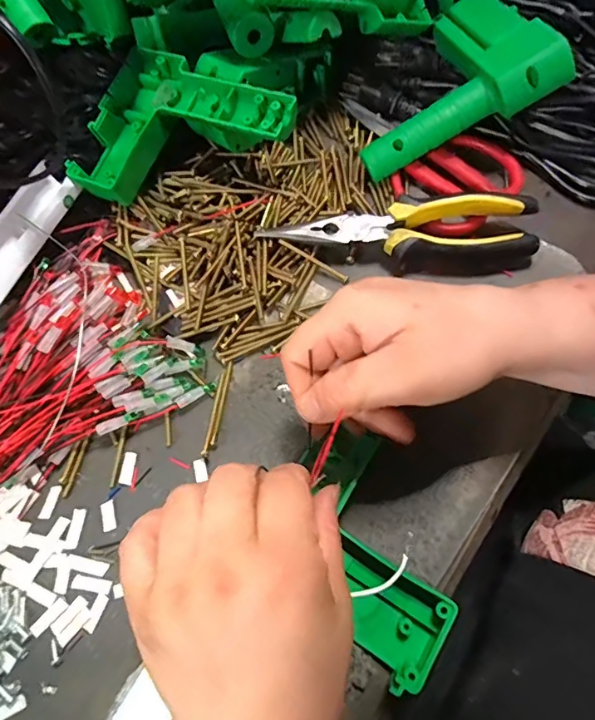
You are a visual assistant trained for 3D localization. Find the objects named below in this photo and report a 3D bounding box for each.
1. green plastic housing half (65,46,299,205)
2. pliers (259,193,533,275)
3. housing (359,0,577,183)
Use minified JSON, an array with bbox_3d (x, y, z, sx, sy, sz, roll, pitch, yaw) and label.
[{"bbox_3d":[-0.090,-0.158,0.353,0.158,0.053,0.117,29,71,15],"label":"green plastic housing half"},{"bbox_3d":[0.073,-0.095,0.338,0.184,0.030,0.046,6,67,7],"label":"pliers"},{"bbox_3d":[0.108,-0.210,0.360,0.146,0.026,0.115,-29,61,17],"label":"housing"}]

